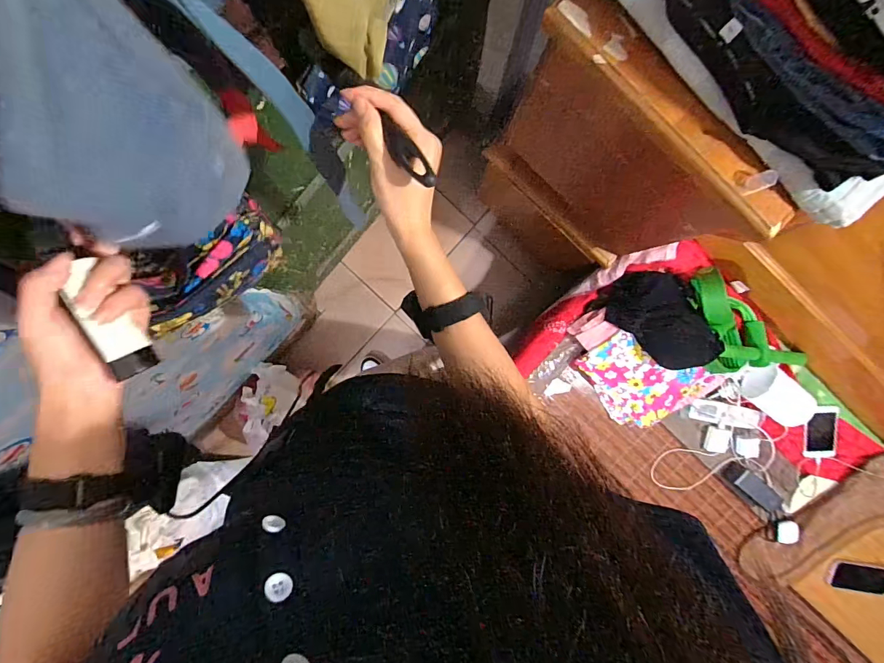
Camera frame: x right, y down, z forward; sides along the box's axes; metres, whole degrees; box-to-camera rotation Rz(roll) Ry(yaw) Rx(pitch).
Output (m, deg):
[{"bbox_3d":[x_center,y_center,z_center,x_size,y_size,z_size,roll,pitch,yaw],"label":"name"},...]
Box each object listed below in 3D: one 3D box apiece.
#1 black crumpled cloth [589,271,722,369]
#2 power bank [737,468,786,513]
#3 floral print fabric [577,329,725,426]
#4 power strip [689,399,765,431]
[{"bbox_3d":[0.478,-0.026,0.940,0.247,0.128,0.150,42,91,-3],"label":"black crumpled cloth"},{"bbox_3d":[0.734,0.369,0.984,0.113,0.025,0.041,39,91,-3],"label":"power bank"},{"bbox_3d":[0.460,0.102,0.964,0.225,0.030,0.233,-36,102,22],"label":"floral print fabric"},{"bbox_3d":[0.648,0.192,0.972,0.155,0.024,0.055,10,93,13],"label":"power strip"}]

